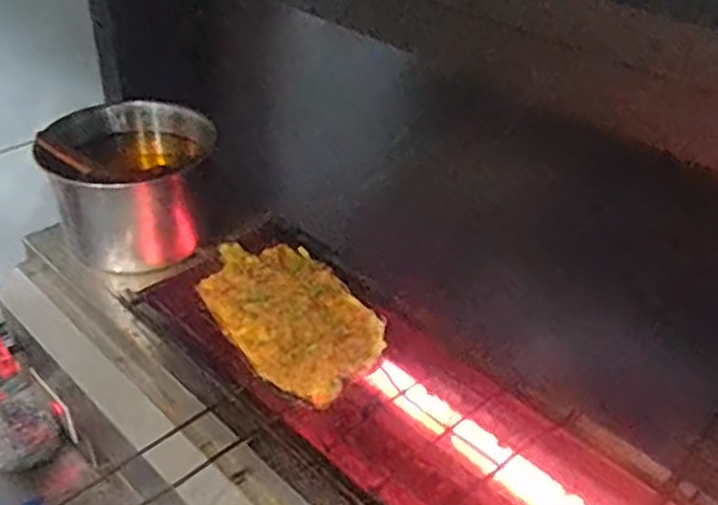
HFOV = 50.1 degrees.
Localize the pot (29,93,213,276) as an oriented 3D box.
[{"bbox_3d":[-0.271,-0.080,0.900,0.159,0.139,0.163,2,36,-1],"label":"pot"}]

